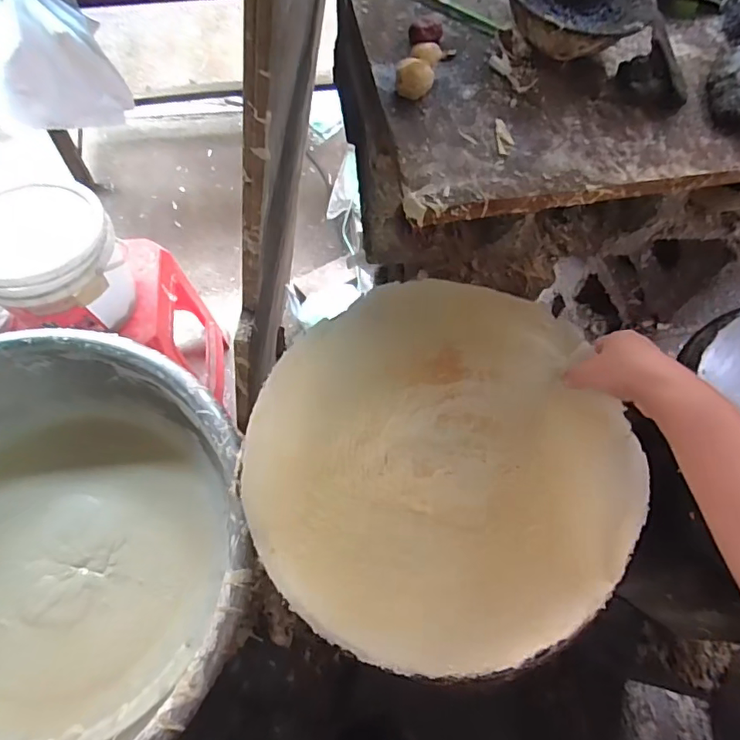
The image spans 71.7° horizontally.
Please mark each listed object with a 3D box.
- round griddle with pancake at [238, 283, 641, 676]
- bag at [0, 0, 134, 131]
[{"bbox_3d":[0.064,0.082,0.481,0.343,0.051,0.344,1,66,-2],"label":"round griddle with pancake"},{"bbox_3d":[-0.836,-0.810,1.344,0.281,0.400,0.124,-15,68,-9],"label":"bag"}]

